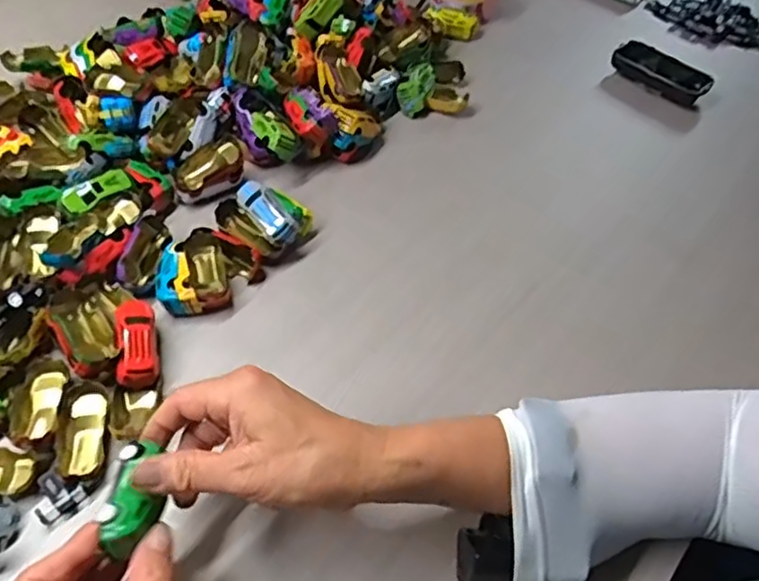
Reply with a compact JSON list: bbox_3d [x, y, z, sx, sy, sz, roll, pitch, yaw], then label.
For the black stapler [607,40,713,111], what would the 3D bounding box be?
[{"bbox_3d":[0.306,-0.239,0.706,0.106,0.027,0.043,33,56,19],"label":"black stapler"}]

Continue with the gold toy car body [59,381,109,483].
[{"bbox_3d":[-0.195,0.094,0.430,0.029,0.016,0.067,-7,53,-10],"label":"gold toy car body"}]

